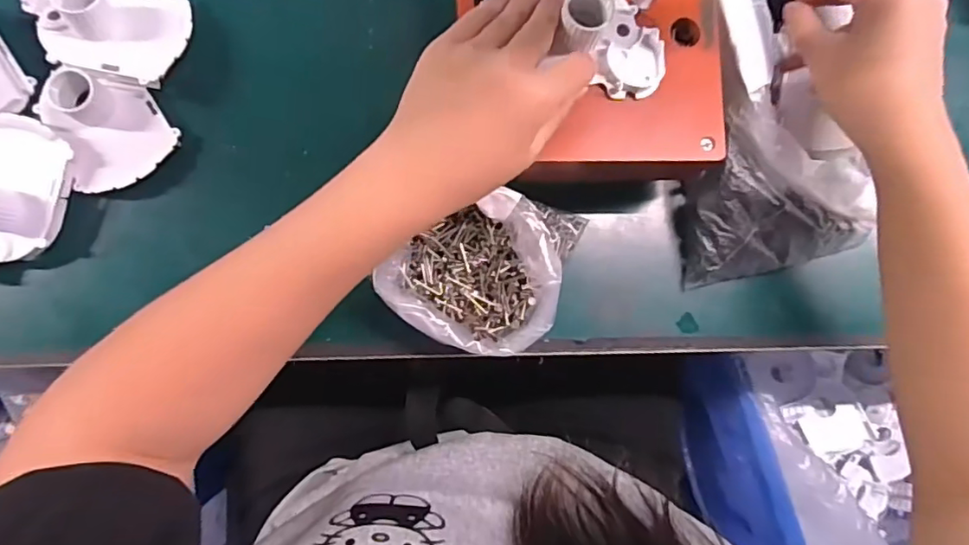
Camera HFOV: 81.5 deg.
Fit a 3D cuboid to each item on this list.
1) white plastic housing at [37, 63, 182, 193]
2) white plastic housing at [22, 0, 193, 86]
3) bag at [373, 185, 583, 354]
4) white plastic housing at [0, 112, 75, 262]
[{"bbox_3d":[-0.239,-0.091,0.353,0.065,0.027,0.072,-36,88,-7],"label":"white plastic housing"},{"bbox_3d":[-0.239,-0.158,0.353,0.098,0.034,0.064,14,84,-3],"label":"white plastic housing"},{"bbox_3d":[-0.002,-0.006,0.354,0.111,0.044,0.106,23,83,-2],"label":"bag"},{"bbox_3d":[-0.296,-0.045,0.339,0.070,0.034,0.104,17,84,-3],"label":"white plastic housing"}]

